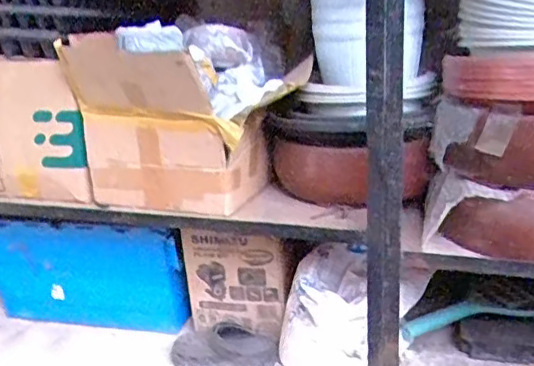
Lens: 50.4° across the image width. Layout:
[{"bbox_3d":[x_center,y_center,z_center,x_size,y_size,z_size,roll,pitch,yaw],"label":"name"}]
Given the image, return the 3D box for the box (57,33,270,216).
[{"bbox_3d":[-0.190,-0.127,1.138,0.349,0.329,0.203,5,21,26],"label":"box"}]

